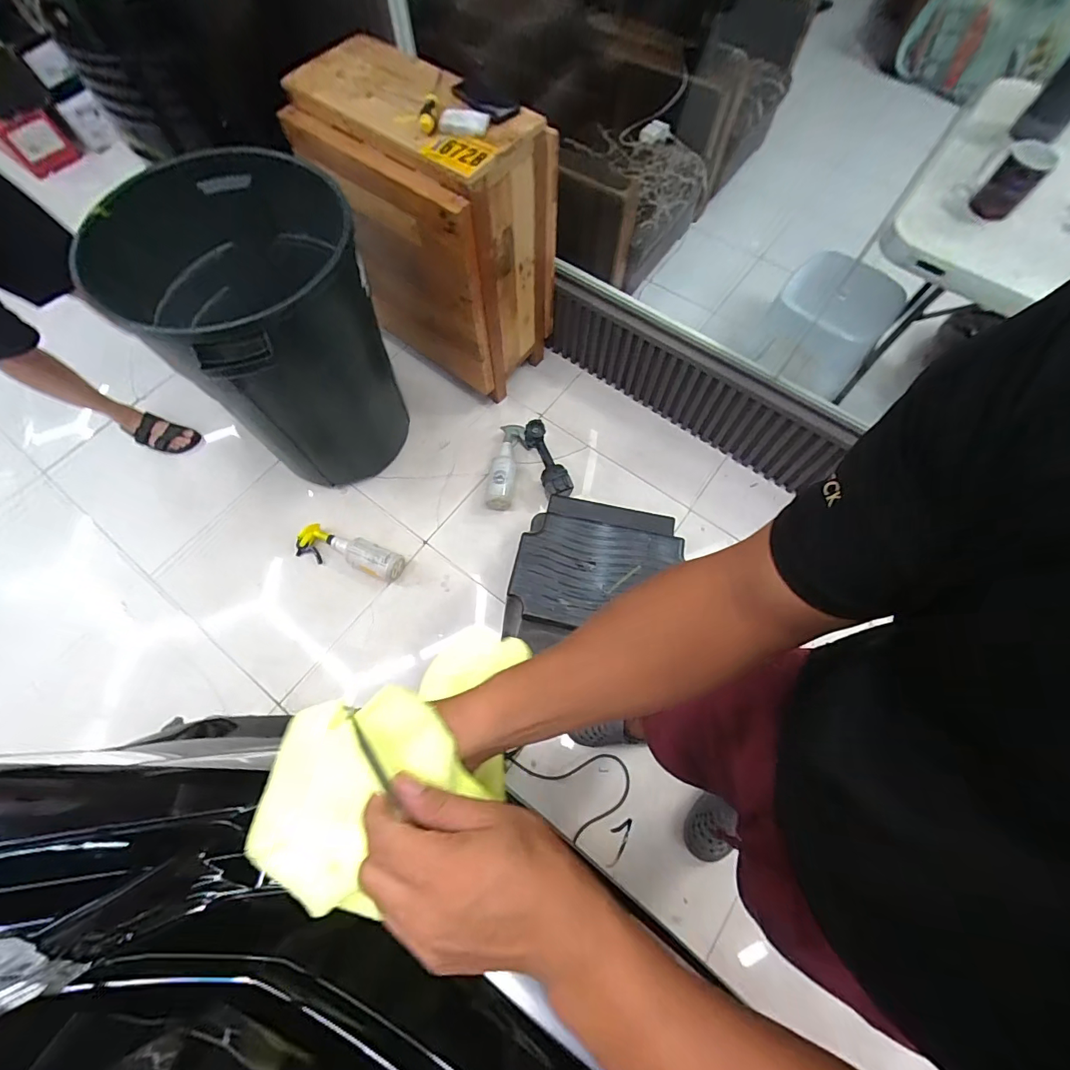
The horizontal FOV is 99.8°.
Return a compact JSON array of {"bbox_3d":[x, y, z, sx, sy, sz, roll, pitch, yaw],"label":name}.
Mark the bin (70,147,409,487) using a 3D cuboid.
[{"bbox_3d":[-0.714,-0.552,1.285,0.606,0.666,0.558,26,70,11],"label":"bin"}]

